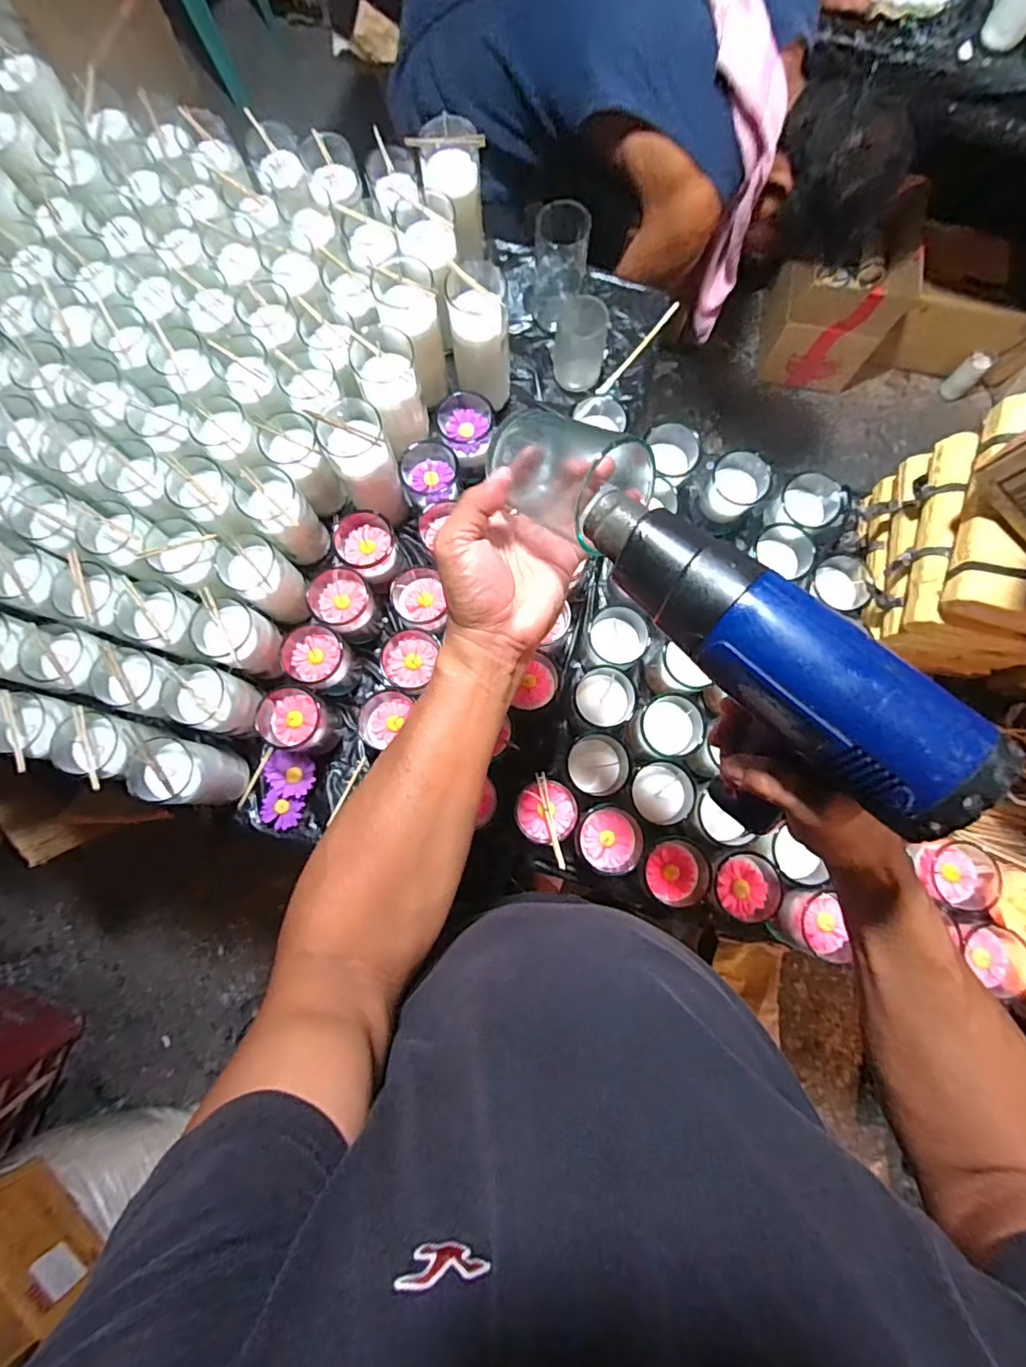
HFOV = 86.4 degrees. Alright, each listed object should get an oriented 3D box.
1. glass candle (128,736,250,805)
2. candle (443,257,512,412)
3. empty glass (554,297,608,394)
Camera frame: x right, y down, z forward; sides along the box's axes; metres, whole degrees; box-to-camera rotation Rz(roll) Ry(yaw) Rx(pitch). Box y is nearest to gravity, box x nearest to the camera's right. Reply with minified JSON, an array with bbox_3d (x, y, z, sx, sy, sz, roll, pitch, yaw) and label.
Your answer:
[{"bbox_3d":[-0.359,0.101,0.619,0.069,0.120,0.066,8,78,1],"label":"glass candle"},{"bbox_3d":[-0.041,-0.424,0.683,0.075,0.173,0.064,3,78,0],"label":"candle"},{"bbox_3d":[0.096,-0.475,0.746,0.069,0.082,0.081,7,78,1],"label":"empty glass"}]

